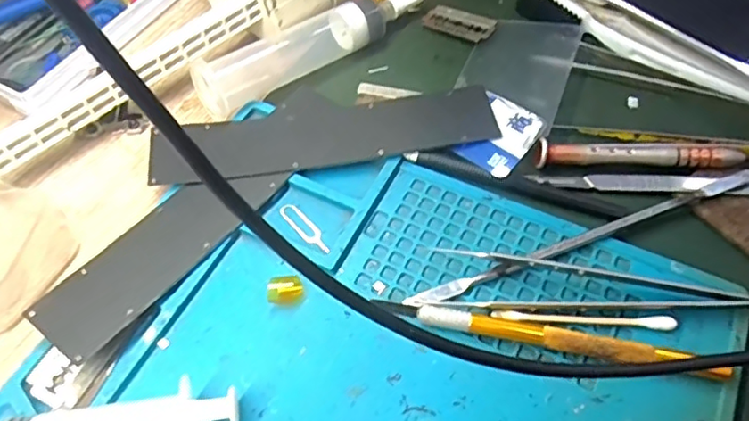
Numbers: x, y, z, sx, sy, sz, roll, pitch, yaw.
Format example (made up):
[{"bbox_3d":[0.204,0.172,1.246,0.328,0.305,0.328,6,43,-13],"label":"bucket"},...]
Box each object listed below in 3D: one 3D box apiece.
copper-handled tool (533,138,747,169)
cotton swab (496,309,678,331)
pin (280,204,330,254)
[{"bbox_3d":[0.123,-0.026,0.274,0.092,0.008,0.011,2,57,3],"label":"copper-handled tool"},{"bbox_3d":[0.083,0.043,0.231,0.070,0.004,0.006,1,57,2],"label":"cotton swab"},{"bbox_3d":[-0.031,0.007,0.263,0.008,0.004,0.032,-38,64,-21],"label":"pin"}]

